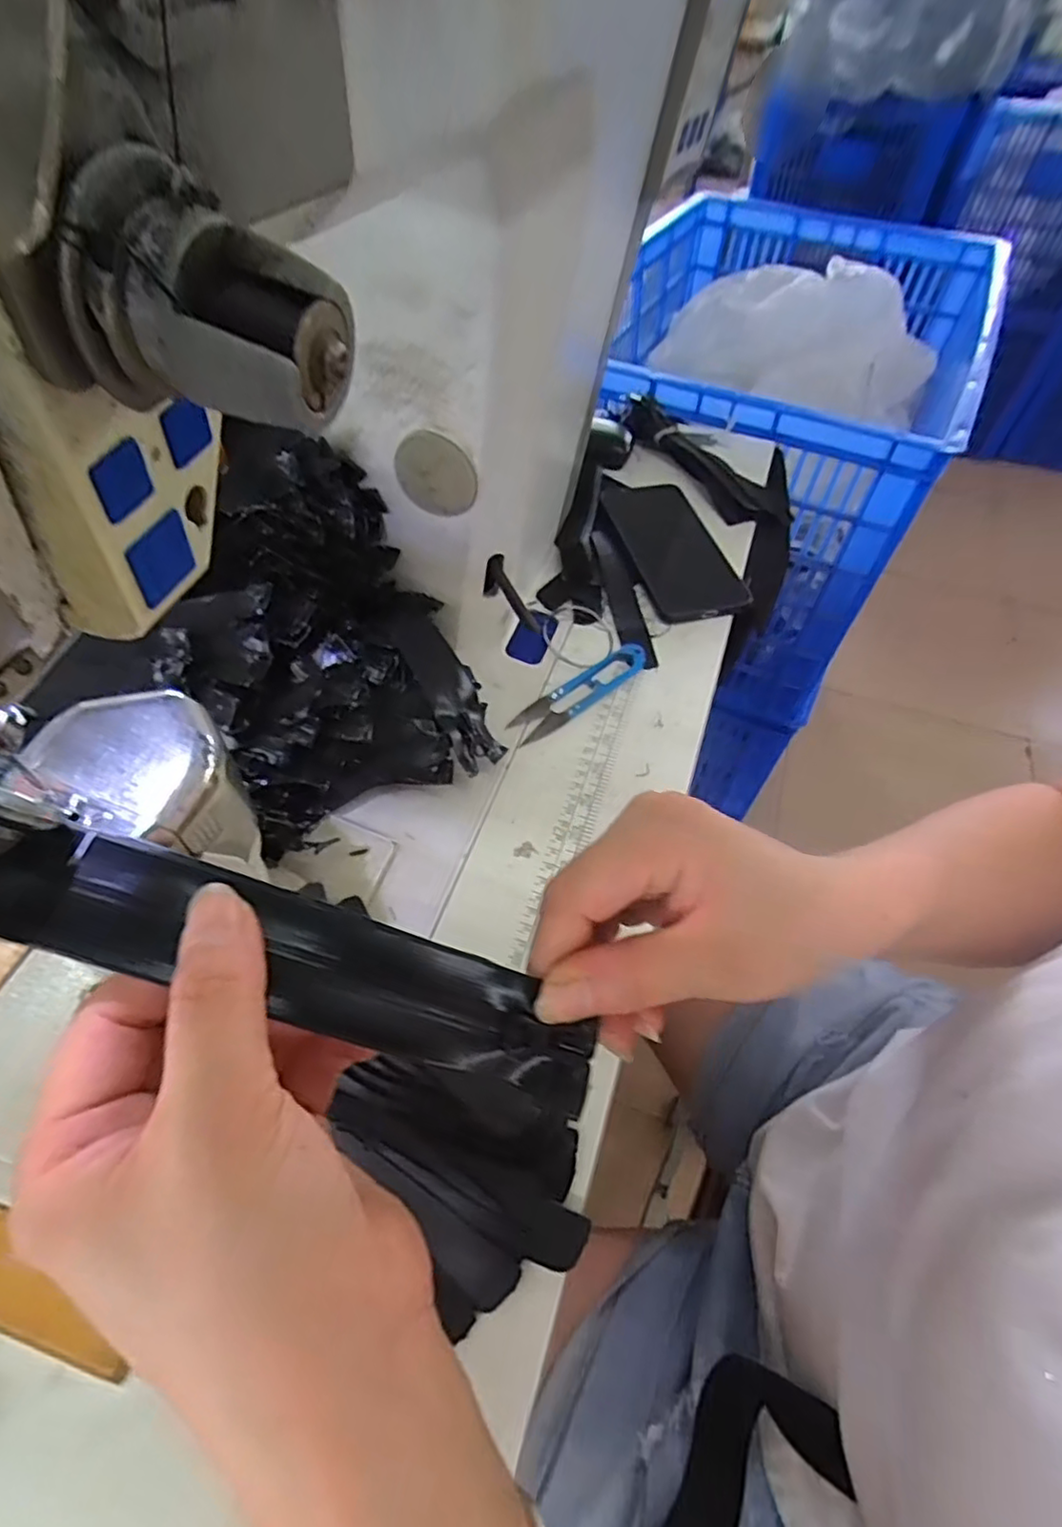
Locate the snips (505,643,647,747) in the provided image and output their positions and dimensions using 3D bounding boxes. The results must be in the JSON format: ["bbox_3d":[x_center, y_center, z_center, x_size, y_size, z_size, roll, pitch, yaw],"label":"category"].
[{"bbox_3d":[0.035,-0.051,0.449,0.114,0.010,0.027,-33,64,-22],"label":"snips"}]

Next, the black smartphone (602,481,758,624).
[{"bbox_3d":[0.117,-0.188,0.537,0.082,0.009,0.176,-10,57,-9],"label":"black smartphone"}]

